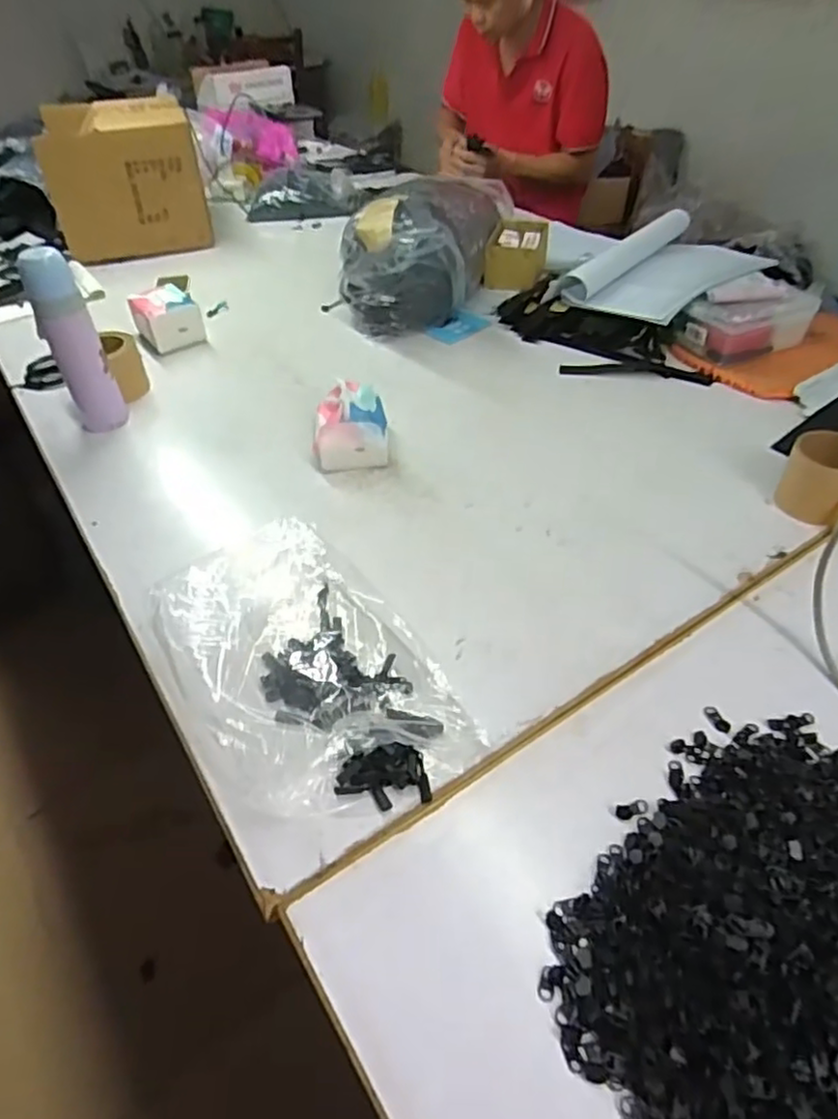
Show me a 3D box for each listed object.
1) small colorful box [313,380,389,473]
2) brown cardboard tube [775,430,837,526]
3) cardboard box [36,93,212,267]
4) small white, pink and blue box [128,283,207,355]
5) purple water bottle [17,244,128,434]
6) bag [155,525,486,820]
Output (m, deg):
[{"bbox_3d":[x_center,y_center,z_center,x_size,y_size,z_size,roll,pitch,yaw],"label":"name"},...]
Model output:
[{"bbox_3d":[-0.094,-0.185,0.909,0.102,0.079,0.121,-8,45,-5],"label":"small colorful box"},{"bbox_3d":[0.467,-0.090,0.775,0.086,0.086,0.075,23,50,24],"label":"brown cardboard tube"},{"bbox_3d":[-0.668,-0.876,1.530,0.316,0.248,0.334,-15,46,-12],"label":"cardboard box"},{"bbox_3d":[-0.444,-0.421,1.180,0.097,0.082,0.109,-30,51,-25],"label":"small white, pink and blue box"},{"bbox_3d":[-0.477,-0.299,0.924,0.066,0.240,0.054,-28,50,-23],"label":"purple water bottle"},{"bbox_3d":[-0.115,0.098,0.634,0.220,0.054,0.342,-31,51,-26],"label":"bag"}]

